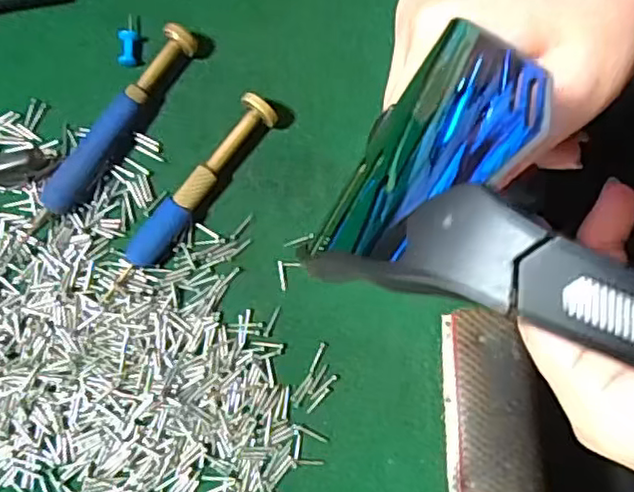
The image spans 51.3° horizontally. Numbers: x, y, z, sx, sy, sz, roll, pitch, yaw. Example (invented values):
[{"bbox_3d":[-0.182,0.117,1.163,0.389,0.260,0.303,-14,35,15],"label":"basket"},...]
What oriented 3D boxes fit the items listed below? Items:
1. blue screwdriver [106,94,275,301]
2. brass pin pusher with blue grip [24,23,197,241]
[{"bbox_3d":[-0.049,-0.019,0.253,0.014,0.014,0.092,40,81,6],"label":"blue screwdriver"},{"bbox_3d":[-0.080,-0.044,0.258,0.012,0.013,0.097,33,80,5],"label":"brass pin pusher with blue grip"}]

